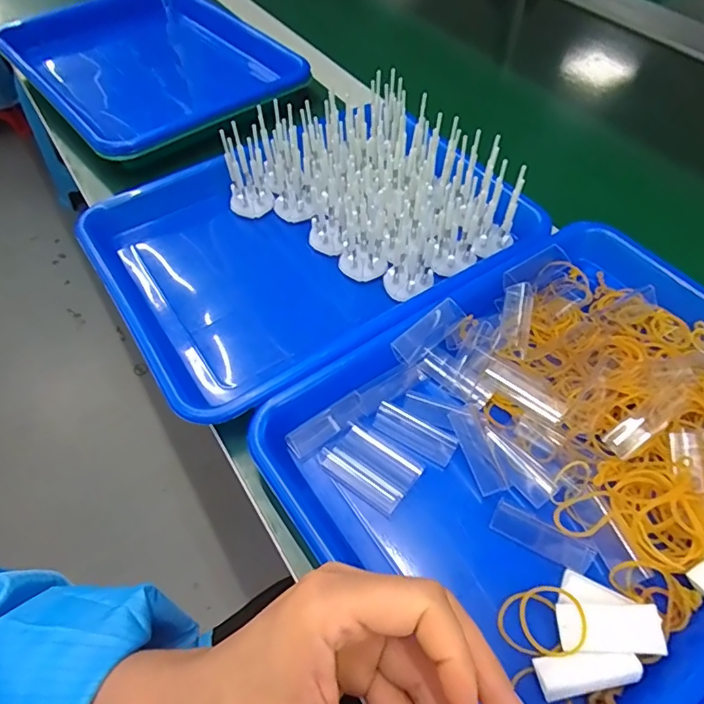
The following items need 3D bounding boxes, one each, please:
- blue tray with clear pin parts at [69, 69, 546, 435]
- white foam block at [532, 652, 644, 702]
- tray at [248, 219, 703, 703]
[{"bbox_3d":[-0.035,-0.103,0.415,0.315,0.077,0.246,-30,59,-19],"label":"blue tray with clear pin parts"},{"bbox_3d":[0.113,0.154,0.241,0.047,0.007,0.016,-21,53,16],"label":"white foam block"},{"bbox_3d":[0.137,0.050,0.313,0.319,0.036,0.247,-34,60,-20],"label":"tray"}]

